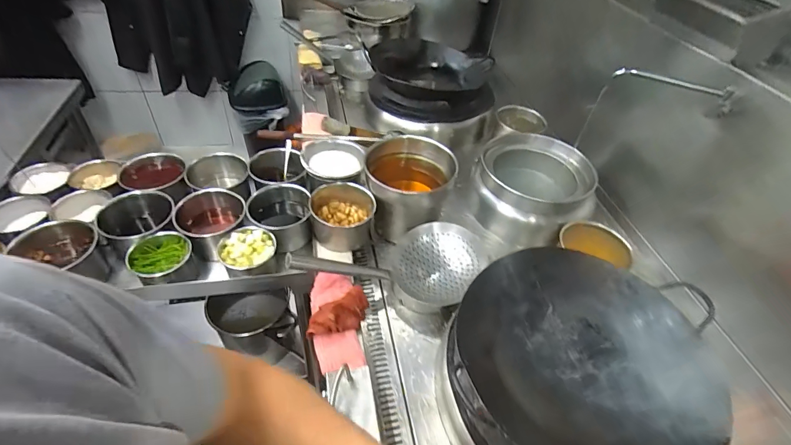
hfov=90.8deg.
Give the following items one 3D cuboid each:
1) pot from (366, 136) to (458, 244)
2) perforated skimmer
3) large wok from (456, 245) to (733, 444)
[{"bbox_3d":[0.042,-0.088,1.055,0.217,0.203,0.216,4,45,-4],"label":"pot"},{"bbox_3d":[-0.013,0.113,0.898,0.459,0.108,0.201,-3,45,-27],"label":"perforated skimmer"},{"bbox_3d":[0.329,0.240,0.706,0.408,0.129,0.431,4,45,-4],"label":"large wok"}]

